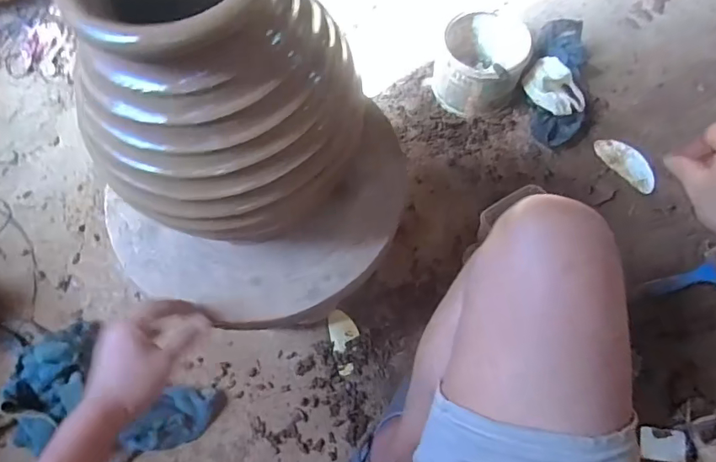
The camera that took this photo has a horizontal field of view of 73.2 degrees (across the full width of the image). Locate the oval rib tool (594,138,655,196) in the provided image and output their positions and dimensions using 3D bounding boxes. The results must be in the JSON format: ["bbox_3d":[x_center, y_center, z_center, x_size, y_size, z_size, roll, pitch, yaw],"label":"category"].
[{"bbox_3d":[0.541,-0.140,0.975,0.012,0.054,0.148,-3,46,-37],"label":"oval rib tool"}]

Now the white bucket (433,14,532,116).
[{"bbox_3d":[0.254,-0.351,1.012,0.182,0.136,0.211,25,69,13],"label":"white bucket"}]

